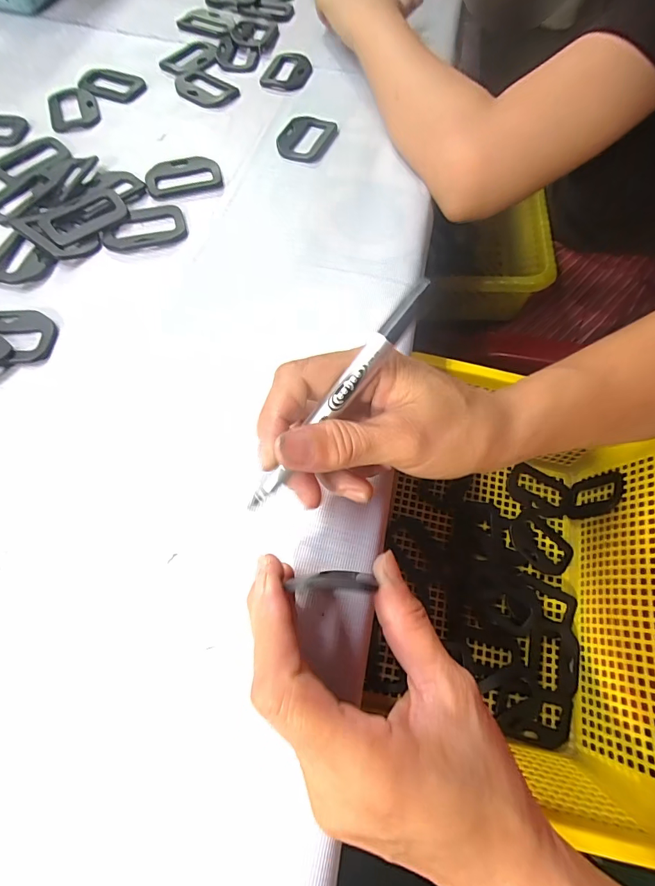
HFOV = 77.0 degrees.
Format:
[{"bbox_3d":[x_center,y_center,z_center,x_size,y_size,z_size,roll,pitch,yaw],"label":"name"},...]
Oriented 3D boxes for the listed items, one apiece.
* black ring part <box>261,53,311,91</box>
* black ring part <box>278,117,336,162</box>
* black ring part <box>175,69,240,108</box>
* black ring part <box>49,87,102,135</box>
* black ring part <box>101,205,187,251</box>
[{"bbox_3d":[-0.041,-0.374,0.414,0.047,0.006,0.063,5,65,1],"label":"black ring part"},{"bbox_3d":[-0.020,-0.273,0.369,0.046,0.005,0.061,20,66,8],"label":"black ring part"},{"bbox_3d":[-0.120,-0.344,0.399,0.067,0.004,0.044,35,69,14],"label":"black ring part"},{"bbox_3d":[-0.234,-0.307,0.378,0.042,0.006,0.059,-19,66,-10],"label":"black ring part"},{"bbox_3d":[-0.140,-0.165,0.314,0.061,0.004,0.042,-10,65,-6],"label":"black ring part"}]

